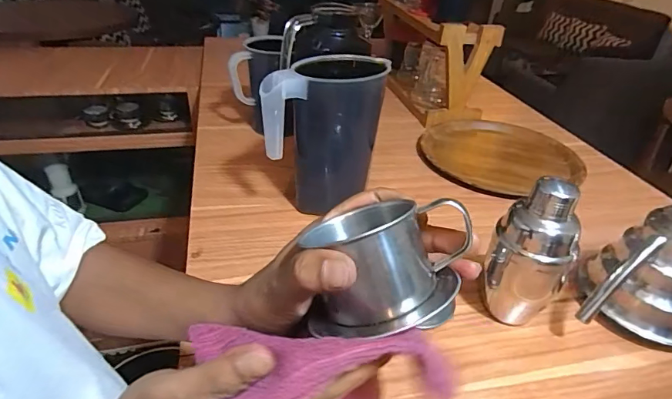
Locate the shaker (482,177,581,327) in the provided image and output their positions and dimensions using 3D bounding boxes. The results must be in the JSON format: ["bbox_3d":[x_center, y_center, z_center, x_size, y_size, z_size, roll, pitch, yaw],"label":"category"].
[{"bbox_3d":[0.203,0.060,0.456,0.079,0.181,0.063,27,39,29],"label":"shaker"}]

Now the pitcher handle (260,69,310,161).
[{"bbox_3d":[-0.069,-0.107,0.549,0.055,0.107,0.025,-10,36,-20],"label":"pitcher handle"}]

